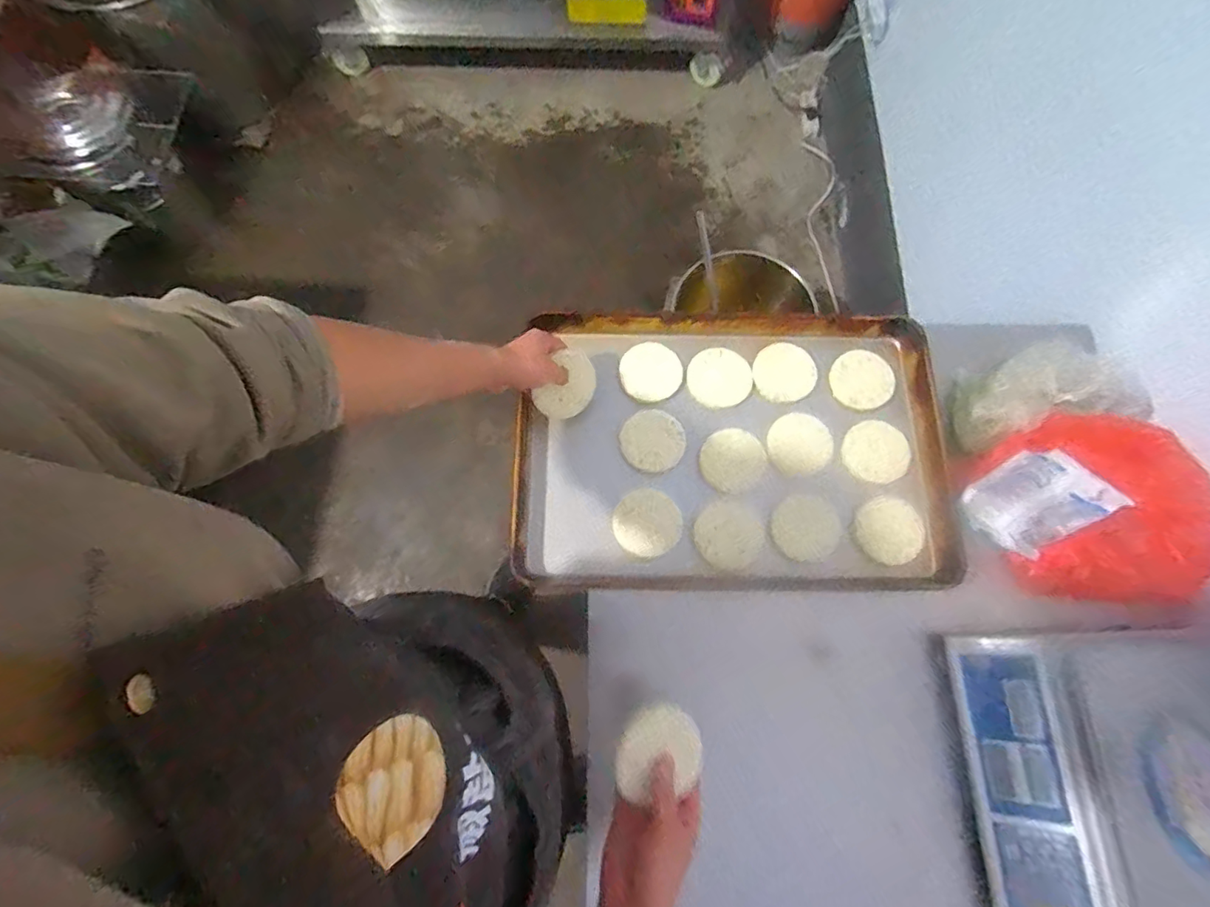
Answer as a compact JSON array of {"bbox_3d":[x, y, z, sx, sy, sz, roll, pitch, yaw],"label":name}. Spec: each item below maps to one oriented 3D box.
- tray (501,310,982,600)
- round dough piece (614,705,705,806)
[{"bbox_3d":[0.189,-0.015,0.775,0.620,0.051,0.421,-1,74,-2],"label":"tray"},{"bbox_3d":[0.054,0.292,0.524,0.093,0.010,0.089,0,91,-19],"label":"round dough piece"}]

